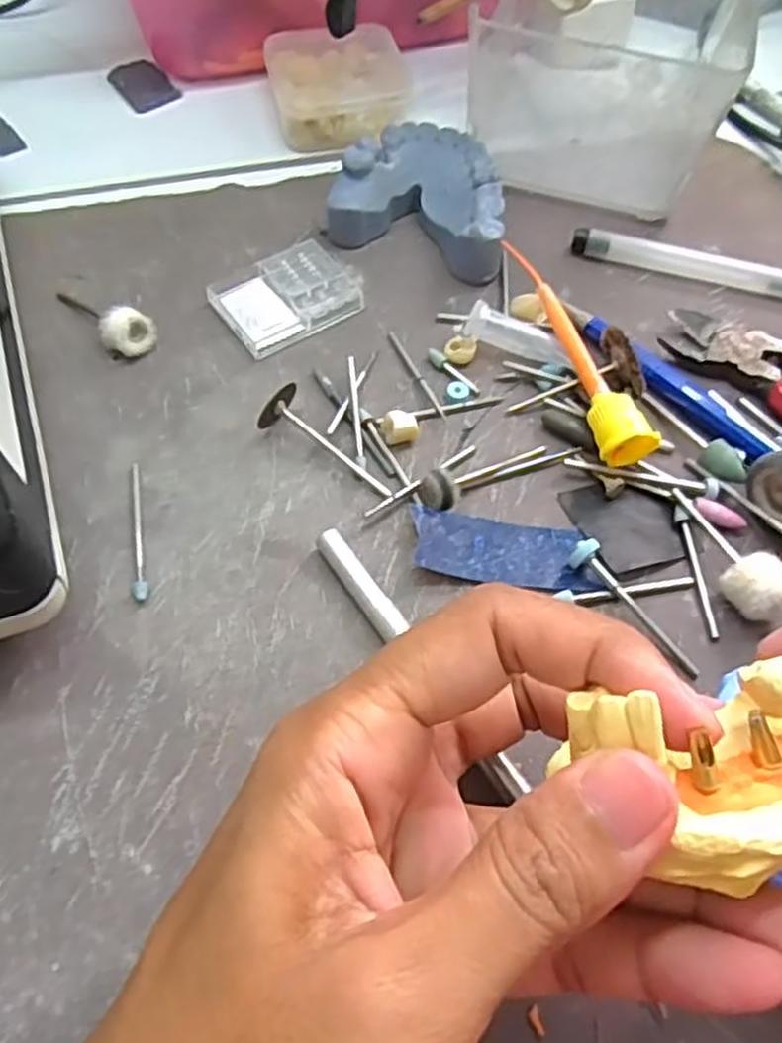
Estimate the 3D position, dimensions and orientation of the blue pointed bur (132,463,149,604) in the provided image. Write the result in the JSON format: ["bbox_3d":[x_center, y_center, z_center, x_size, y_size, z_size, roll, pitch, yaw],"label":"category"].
[{"bbox_3d":[-0.074,0.002,0.226,0.004,0.004,0.046,-10,61,-8],"label":"blue pointed bur"}]

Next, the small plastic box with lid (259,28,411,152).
[{"bbox_3d":[-0.022,-0.183,0.328,0.056,0.021,0.054,-11,61,-9],"label":"small plastic box with lid"}]

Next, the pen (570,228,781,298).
[{"bbox_3d":[0.127,-0.091,0.286,0.121,0.010,0.010,14,60,6],"label":"pen"}]

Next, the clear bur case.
[{"bbox_3d":[-0.034,-0.079,0.274,0.051,0.007,0.033,-32,66,-19],"label":"clear bur case"}]

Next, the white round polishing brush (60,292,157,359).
[{"bbox_3d":[-0.096,-0.071,0.262,0.016,0.014,0.040,-38,68,-21],"label":"white round polishing brush"}]

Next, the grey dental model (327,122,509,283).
[{"bbox_3d":[0.017,-0.118,0.288,0.064,0.024,0.053,27,62,13],"label":"grey dental model"}]

